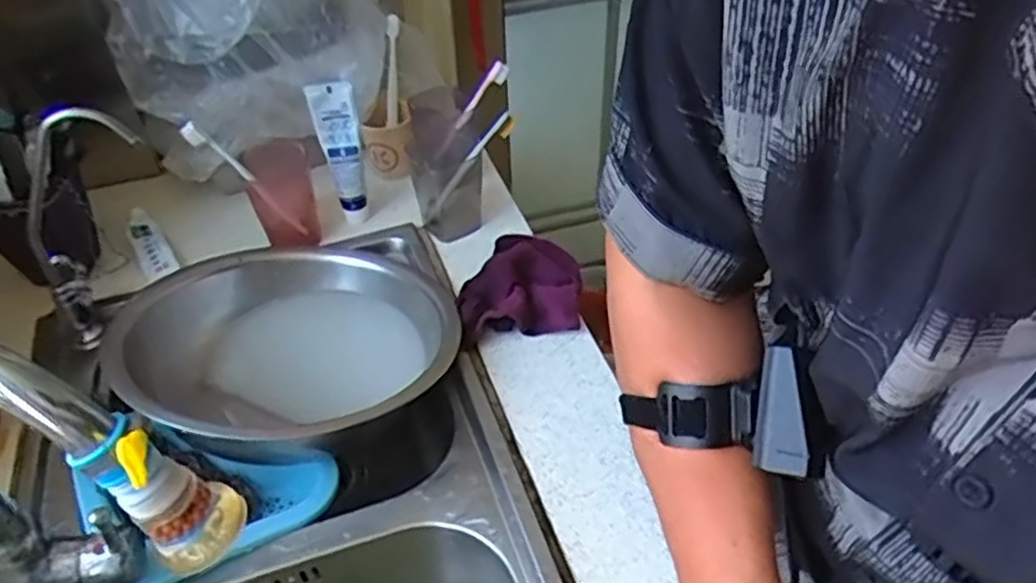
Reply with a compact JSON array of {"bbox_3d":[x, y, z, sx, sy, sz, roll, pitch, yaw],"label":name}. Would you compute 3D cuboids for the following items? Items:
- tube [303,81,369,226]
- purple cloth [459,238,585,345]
[{"bbox_3d":[-0.193,-0.152,0.822,0.044,0.173,0.030,-13,45,-11],"label":"tube"},{"bbox_3d":[0.002,-0.011,0.769,0.127,0.034,0.144,-6,44,-4],"label":"purple cloth"}]

